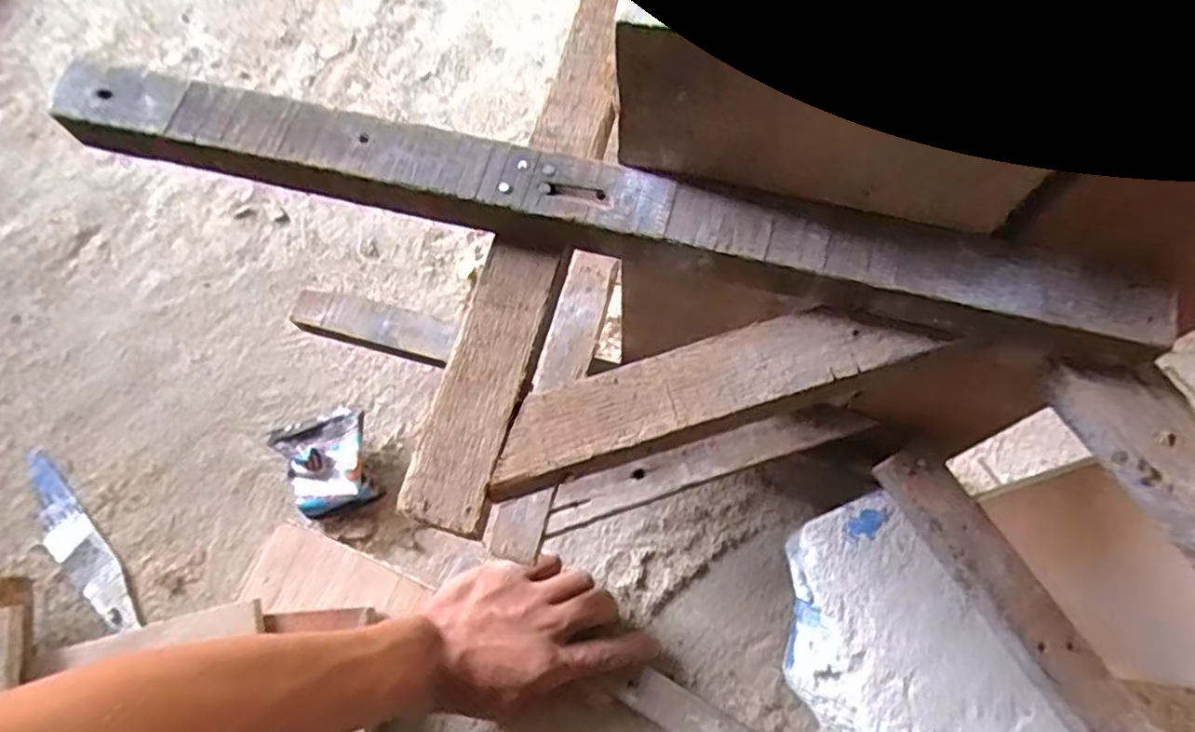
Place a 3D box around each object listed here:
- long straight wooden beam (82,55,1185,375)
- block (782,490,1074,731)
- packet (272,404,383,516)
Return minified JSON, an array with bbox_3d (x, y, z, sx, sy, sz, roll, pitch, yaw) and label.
[{"bbox_3d":[-0.012,-0.061,0.265,0.422,0.020,0.032,13,71,7],"label":"long straight wooden beam"},{"bbox_3d":[0.187,0.192,0.426,0.107,0.072,0.197,-31,71,-9],"label":"block"},{"bbox_3d":[-0.196,0.075,0.506,0.063,0.029,0.069,-24,71,-6],"label":"packet"}]

